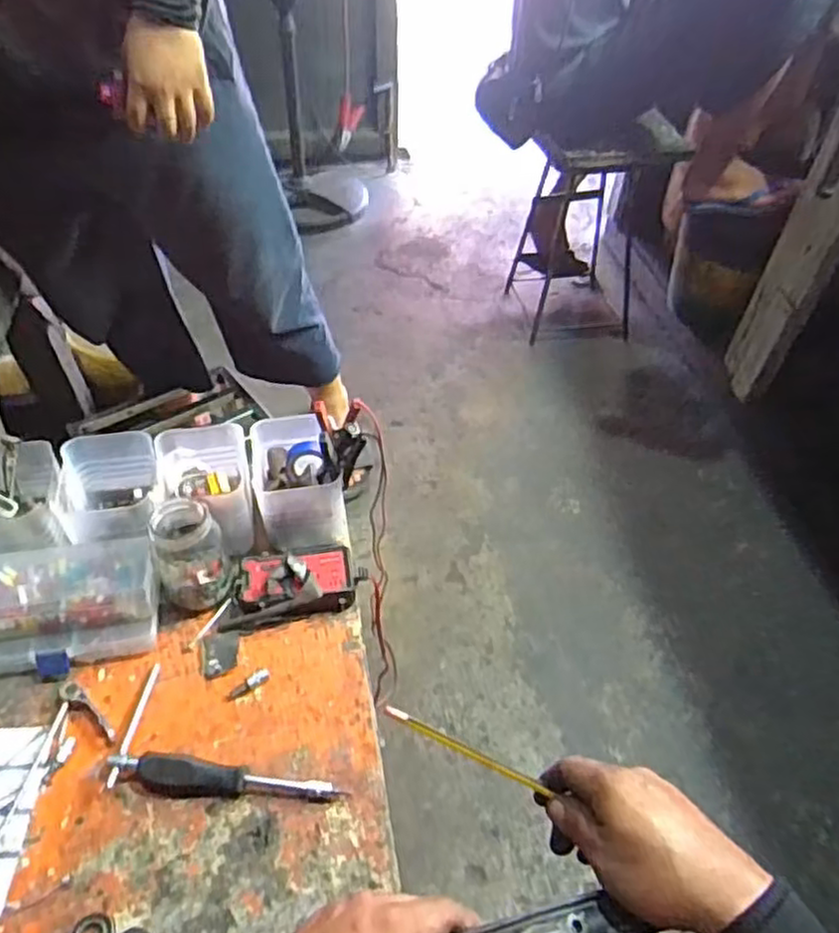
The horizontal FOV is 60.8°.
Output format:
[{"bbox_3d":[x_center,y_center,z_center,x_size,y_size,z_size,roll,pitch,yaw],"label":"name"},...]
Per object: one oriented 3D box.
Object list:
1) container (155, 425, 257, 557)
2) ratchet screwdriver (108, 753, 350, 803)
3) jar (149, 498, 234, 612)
[{"bbox_3d":[-0.215,0.025,0.724,0.087,0.078,0.118,-7,47,-10],"label":"container"},{"bbox_3d":[-0.151,0.248,0.563,0.178,0.022,0.022,7,46,3],"label":"ratchet screwdriver"},{"bbox_3d":[-0.212,0.078,0.659,0.060,0.105,0.073,-17,50,-19],"label":"jar"}]

